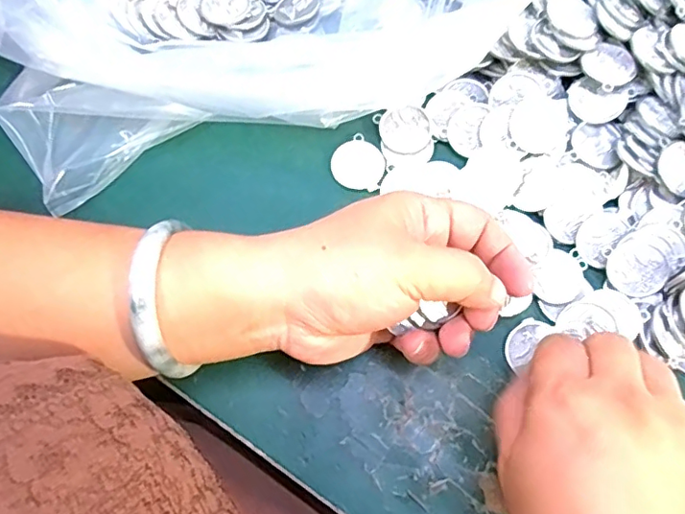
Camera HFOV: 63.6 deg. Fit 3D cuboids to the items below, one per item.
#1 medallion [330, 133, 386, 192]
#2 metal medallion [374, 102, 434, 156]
[{"bbox_3d":[0.009,-0.053,0.309,0.029,0.004,0.032,20,73,5],"label":"medallion"},{"bbox_3d":[0.036,-0.072,0.314,0.028,0.004,0.027,-18,87,0],"label":"metal medallion"}]

